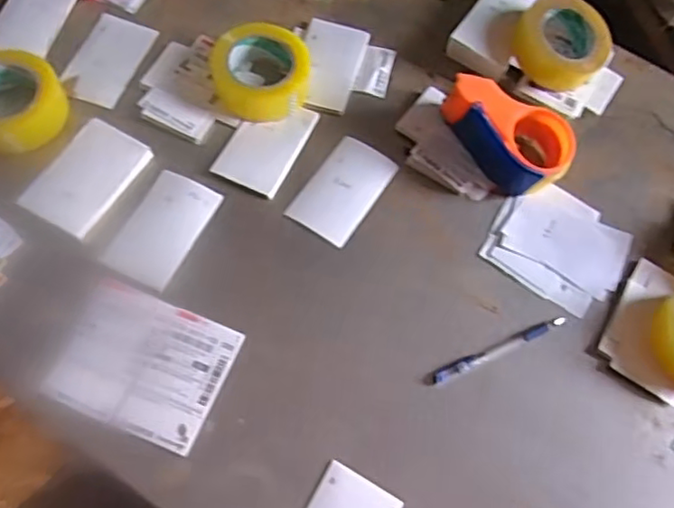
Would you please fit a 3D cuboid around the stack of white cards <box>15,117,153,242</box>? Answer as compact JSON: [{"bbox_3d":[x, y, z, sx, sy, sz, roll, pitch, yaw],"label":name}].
[{"bbox_3d":[-0.277,-0.086,0.695,0.087,0.010,0.129,28,70,8],"label":"stack of white cards"}]

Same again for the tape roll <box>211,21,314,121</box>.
[{"bbox_3d":[-0.089,-0.217,0.746,0.110,0.045,0.111,1,68,-3],"label":"tape roll"}]

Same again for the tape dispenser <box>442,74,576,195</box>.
[{"bbox_3d":[0.201,-0.146,0.721,0.092,0.072,0.152,-35,74,-15],"label":"tape dispenser"}]

